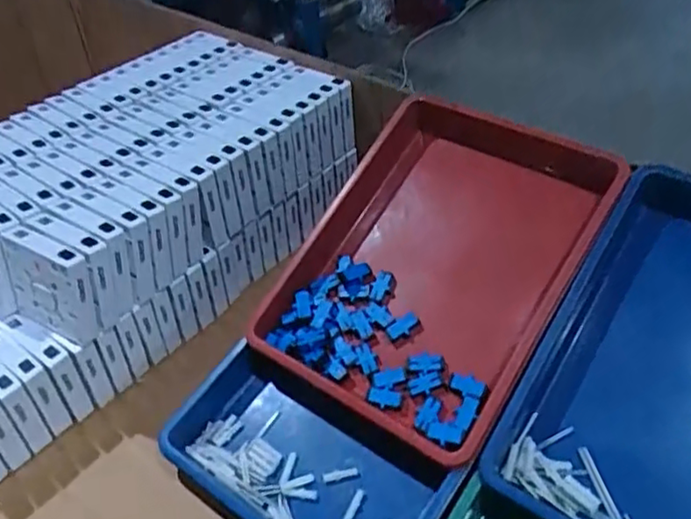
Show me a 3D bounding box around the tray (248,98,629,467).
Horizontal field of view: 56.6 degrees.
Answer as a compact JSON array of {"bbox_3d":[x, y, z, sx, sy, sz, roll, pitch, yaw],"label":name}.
[{"bbox_3d":[0.082,-0.001,0.603,0.246,0.057,0.318,26,73,26],"label":"tray"}]

